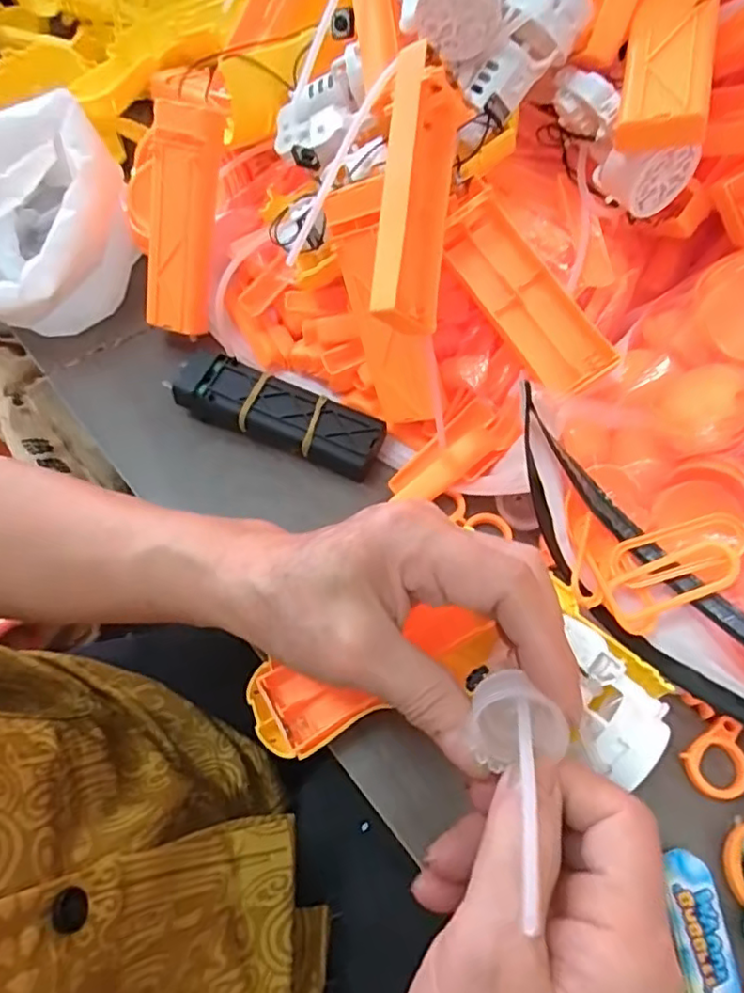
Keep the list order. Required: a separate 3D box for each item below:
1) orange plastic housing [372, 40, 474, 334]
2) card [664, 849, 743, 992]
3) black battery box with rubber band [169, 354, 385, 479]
[{"bbox_3d":[0.019,-0.121,0.259,0.027,0.041,0.102,8,85,4],"label":"orange plastic housing"},{"bbox_3d":[0.122,0.162,0.230,0.021,0.004,0.054,-7,64,-3],"label":"card"},{"bbox_3d":[-0.047,-0.042,0.321,0.106,0.021,0.032,22,66,11],"label":"black battery box with rubber band"}]

